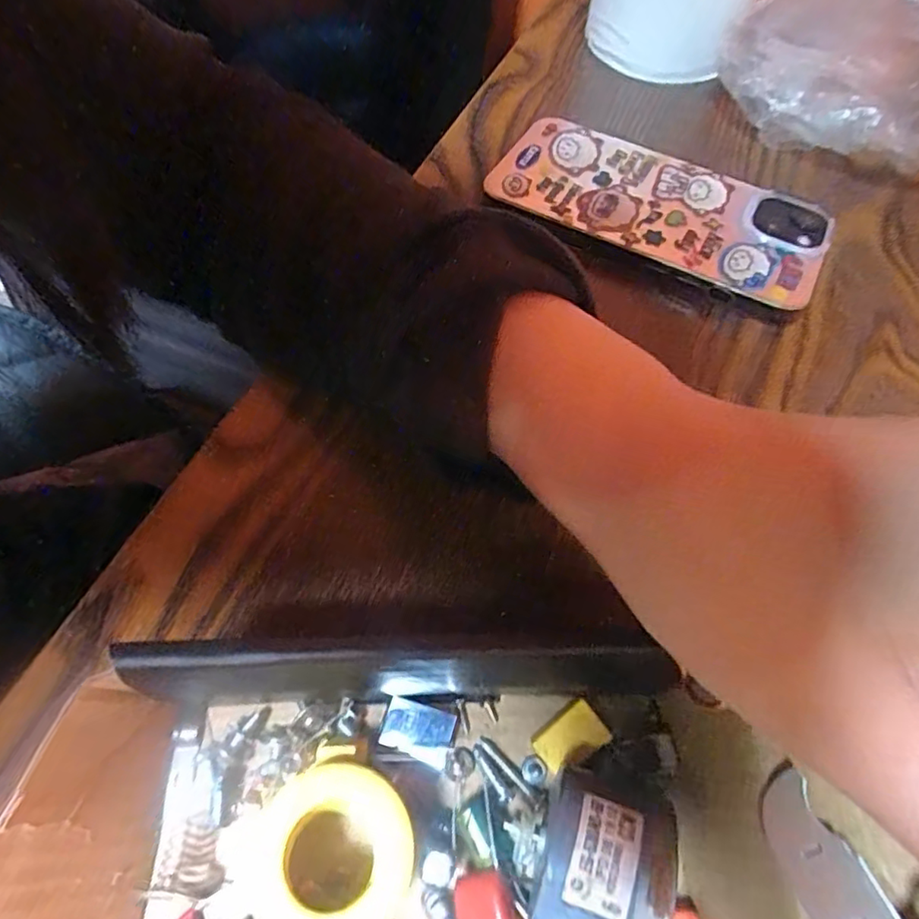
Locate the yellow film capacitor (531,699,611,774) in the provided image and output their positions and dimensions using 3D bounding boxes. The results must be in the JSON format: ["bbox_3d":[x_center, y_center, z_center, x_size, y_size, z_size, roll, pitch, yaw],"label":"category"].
[{"bbox_3d":[0.028,0.072,0.147,0.017,0.008,0.012,-30,66,-19],"label":"yellow film capacitor"}]

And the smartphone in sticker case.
[{"bbox_3d":[0.082,-0.107,0.246,0.141,0.015,0.063,26,62,11],"label":"smartphone in sticker case"}]

